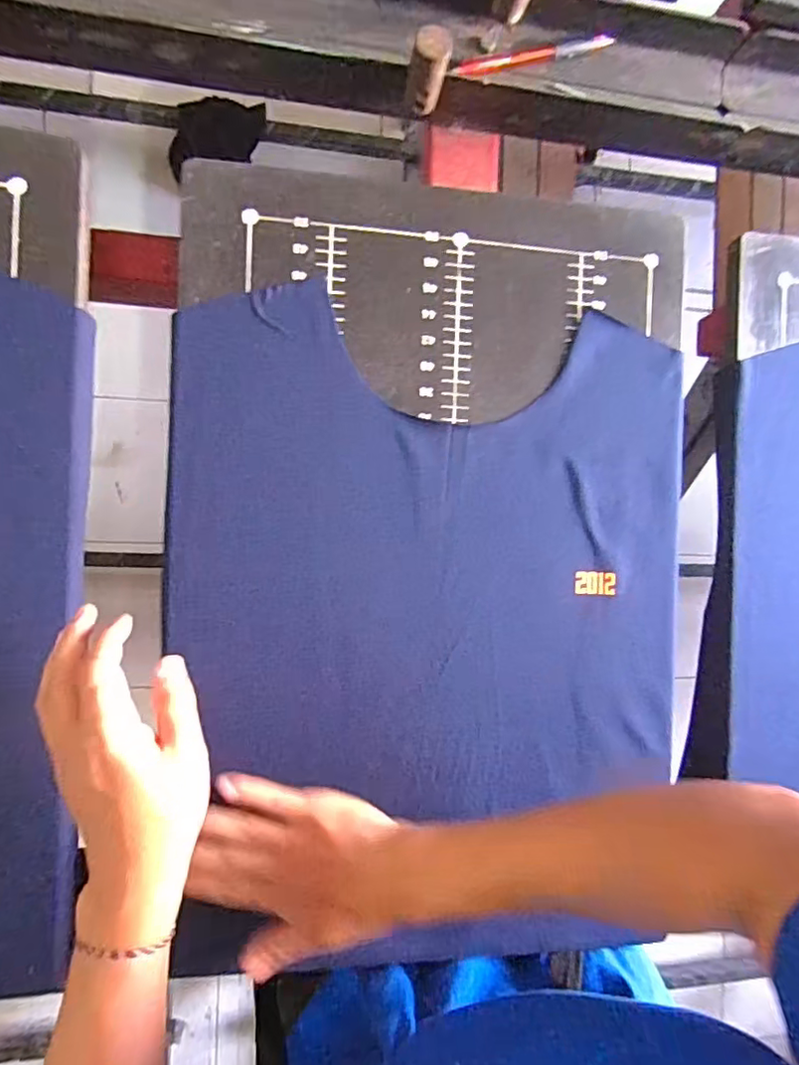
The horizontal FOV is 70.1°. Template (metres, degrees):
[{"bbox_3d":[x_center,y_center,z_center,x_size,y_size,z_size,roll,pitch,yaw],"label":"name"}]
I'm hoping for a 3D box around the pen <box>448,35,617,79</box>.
[{"bbox_3d":[0.103,-0.371,0.446,0.135,0.015,0.012,-19,94,-9],"label":"pen"}]

